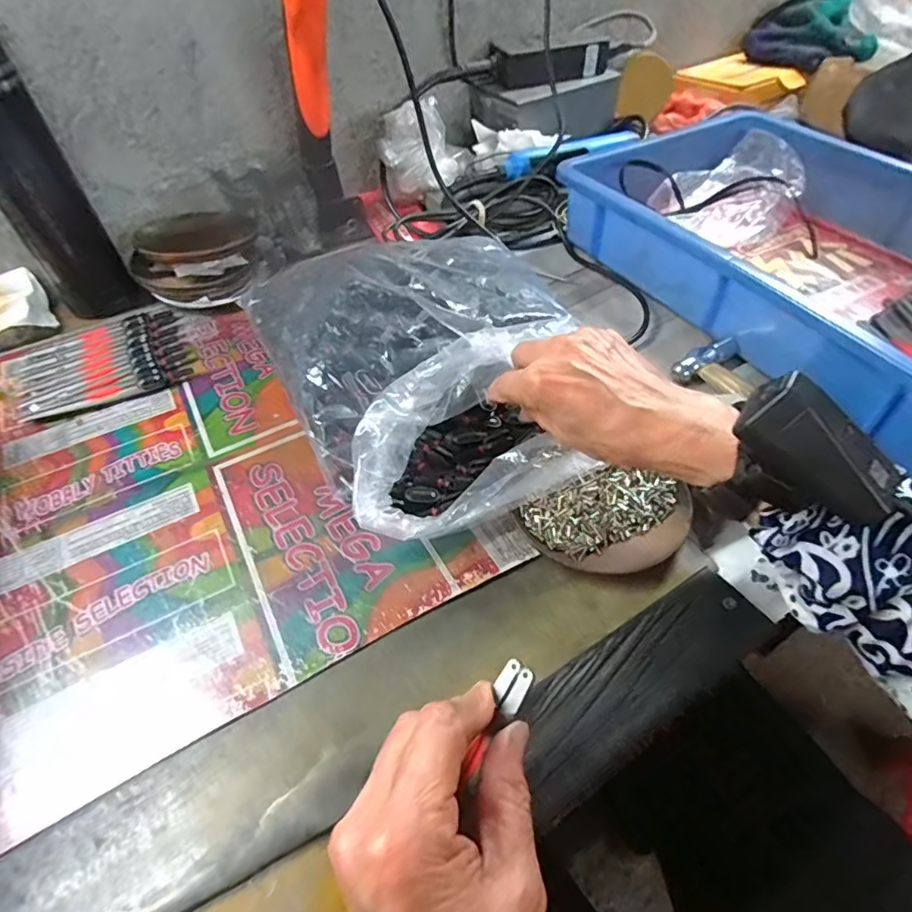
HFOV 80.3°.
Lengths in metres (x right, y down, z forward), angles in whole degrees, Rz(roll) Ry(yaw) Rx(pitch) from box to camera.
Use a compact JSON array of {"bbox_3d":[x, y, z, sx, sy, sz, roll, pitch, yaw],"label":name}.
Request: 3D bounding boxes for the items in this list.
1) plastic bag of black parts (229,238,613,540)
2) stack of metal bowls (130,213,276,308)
[{"bbox_3d":[-0.014,-0.079,0.411,0.226,0.066,0.269,-21,53,-11],"label":"plastic bag of black parts"},{"bbox_3d":[-0.256,-0.201,0.547,0.120,0.046,0.139,5,49,7],"label":"stack of metal bowls"}]

